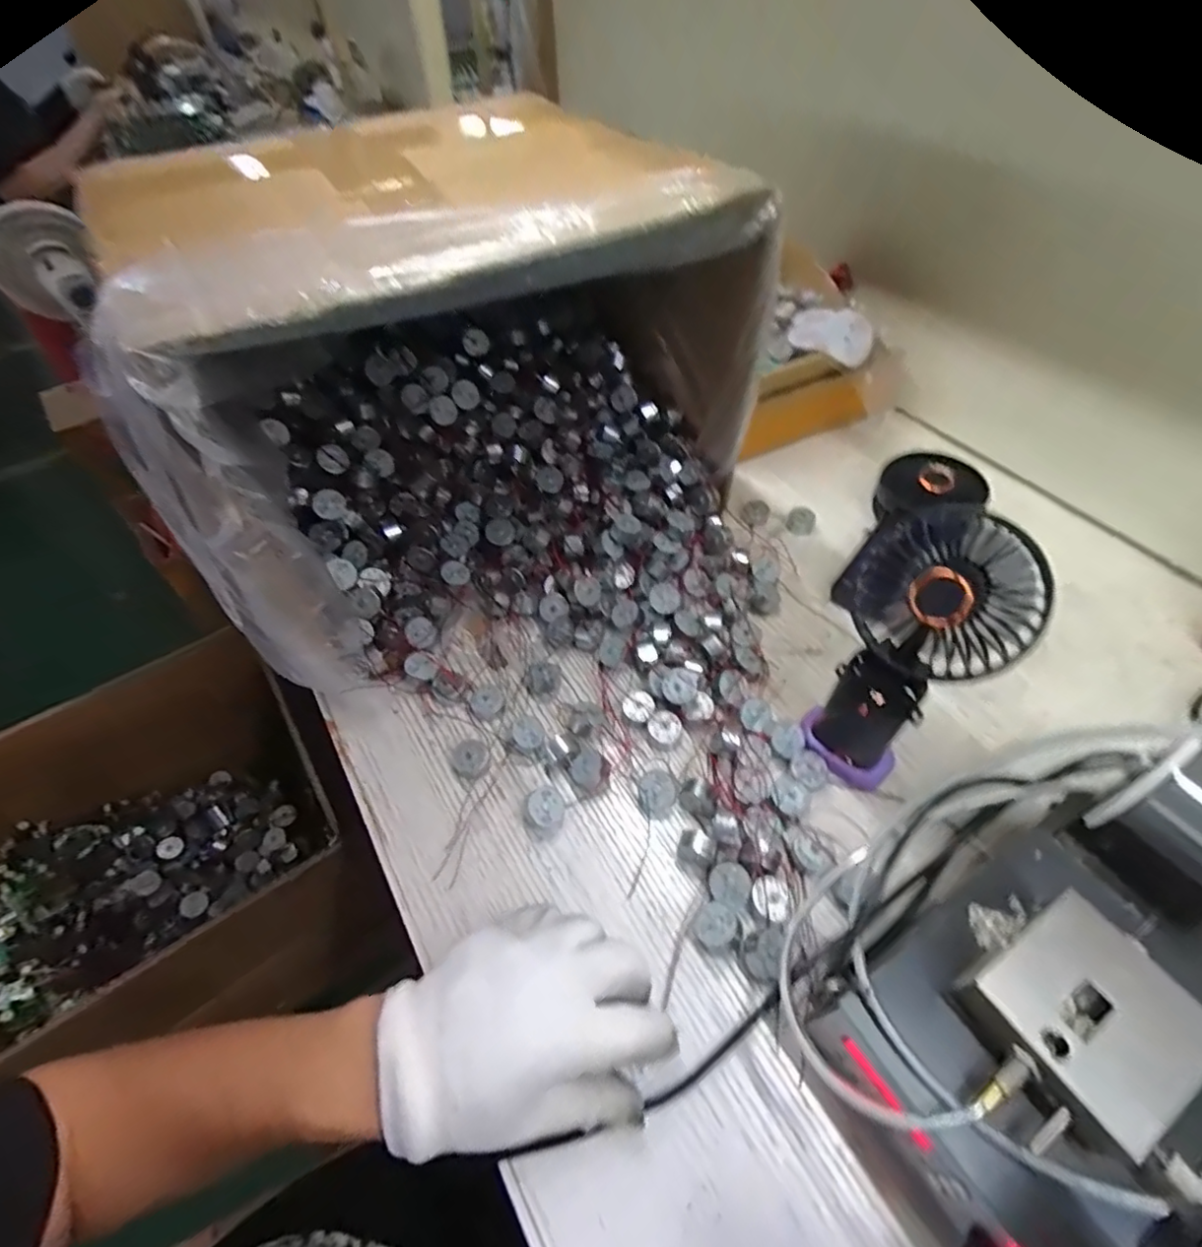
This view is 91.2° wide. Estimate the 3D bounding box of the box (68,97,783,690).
[{"bbox_3d":[-0.095,-0.157,0.436,0.388,0.265,0.244,-28,56,-17],"label":"box"}]

